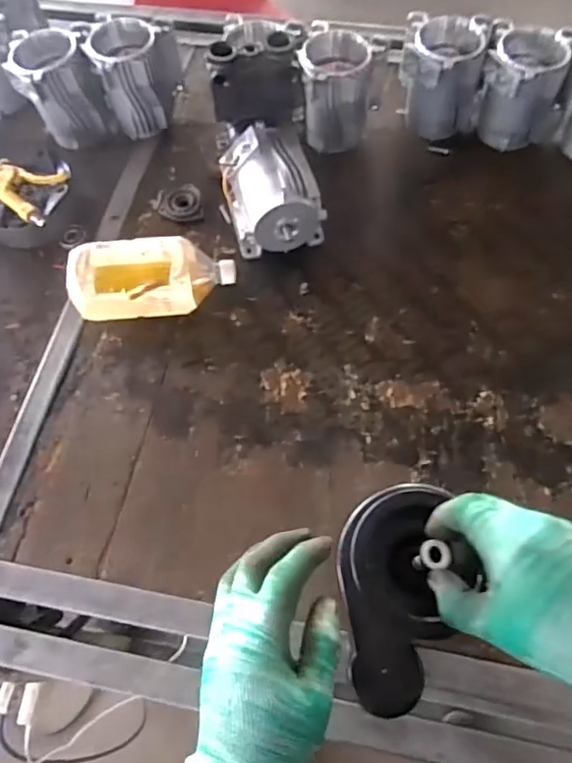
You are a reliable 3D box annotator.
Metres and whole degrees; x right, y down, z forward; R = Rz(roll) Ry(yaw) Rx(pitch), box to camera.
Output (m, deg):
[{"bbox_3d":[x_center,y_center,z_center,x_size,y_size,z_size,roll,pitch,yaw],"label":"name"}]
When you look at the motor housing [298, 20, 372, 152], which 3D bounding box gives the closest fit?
[{"bbox_3d":[0.077,-0.439,0.845,0.103,0.141,0.118,7,66,5],"label":"motor housing"}]

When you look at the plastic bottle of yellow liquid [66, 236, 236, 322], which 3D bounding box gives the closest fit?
[{"bbox_3d":[-0.173,-0.141,0.743,0.208,0.084,0.117,-10,65,-3],"label":"plastic bottle of yellow liquid"}]

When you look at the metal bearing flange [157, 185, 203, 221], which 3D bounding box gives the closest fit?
[{"bbox_3d":[-0.158,-0.266,0.841,0.062,0.008,0.070,-9,65,-2],"label":"metal bearing flange"}]

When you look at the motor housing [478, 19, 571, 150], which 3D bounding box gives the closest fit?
[{"bbox_3d":[0.355,-0.435,0.837,0.129,0.129,0.112,17,67,9],"label":"motor housing"}]

